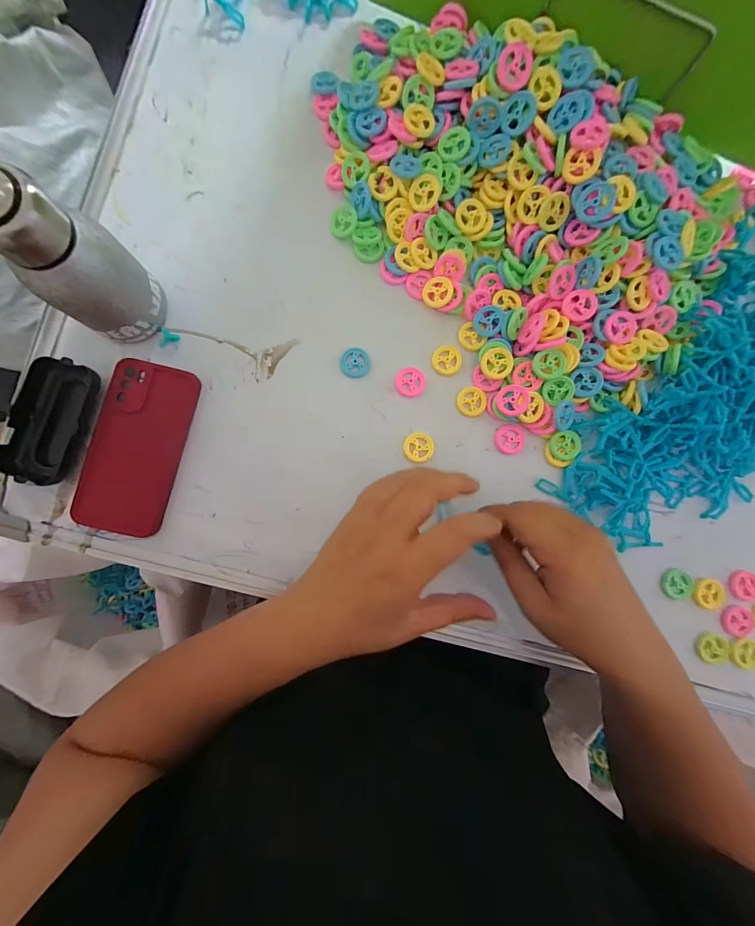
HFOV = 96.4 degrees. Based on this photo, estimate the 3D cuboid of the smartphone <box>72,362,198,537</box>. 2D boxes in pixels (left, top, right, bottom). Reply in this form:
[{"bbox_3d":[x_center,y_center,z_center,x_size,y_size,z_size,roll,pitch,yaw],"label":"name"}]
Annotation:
[{"bbox_3d":[-0.227,-0.015,0.320,0.076,0.013,0.158,14,86,-2],"label":"smartphone"}]

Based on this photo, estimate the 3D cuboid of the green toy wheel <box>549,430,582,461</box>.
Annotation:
[{"bbox_3d":[0.188,-0.017,0.338,0.030,0.009,0.029,0,86,-3],"label":"green toy wheel"}]

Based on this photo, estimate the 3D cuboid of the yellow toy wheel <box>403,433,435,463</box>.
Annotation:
[{"bbox_3d":[0.041,-0.015,0.339,0.030,0.010,0.029,0,86,-3],"label":"yellow toy wheel"}]

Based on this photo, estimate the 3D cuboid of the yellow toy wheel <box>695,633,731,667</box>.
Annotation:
[{"bbox_3d":[0.333,0.185,0.334,0.032,0.004,0.029,23,85,-1],"label":"yellow toy wheel"}]

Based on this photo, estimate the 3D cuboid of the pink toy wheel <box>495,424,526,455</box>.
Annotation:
[{"bbox_3d":[0.135,-0.024,0.340,0.030,0.005,0.030,0,86,-3],"label":"pink toy wheel"}]

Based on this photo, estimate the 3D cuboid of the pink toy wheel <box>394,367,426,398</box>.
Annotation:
[{"bbox_3d":[0.033,-0.082,0.338,0.030,0.004,0.029,0,86,-3],"label":"pink toy wheel"}]

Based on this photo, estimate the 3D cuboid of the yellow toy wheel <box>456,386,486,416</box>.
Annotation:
[{"bbox_3d":[0.096,-0.062,0.340,0.029,0.004,0.029,0,86,-3],"label":"yellow toy wheel"}]

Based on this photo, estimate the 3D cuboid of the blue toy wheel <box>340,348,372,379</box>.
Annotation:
[{"bbox_3d":[-0.022,-0.101,0.340,0.029,0.007,0.029,0,86,-3],"label":"blue toy wheel"}]

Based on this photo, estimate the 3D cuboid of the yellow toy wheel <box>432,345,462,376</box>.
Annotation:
[{"bbox_3d":[0.071,-0.105,0.342,0.030,0.004,0.033,0,86,-3],"label":"yellow toy wheel"}]

